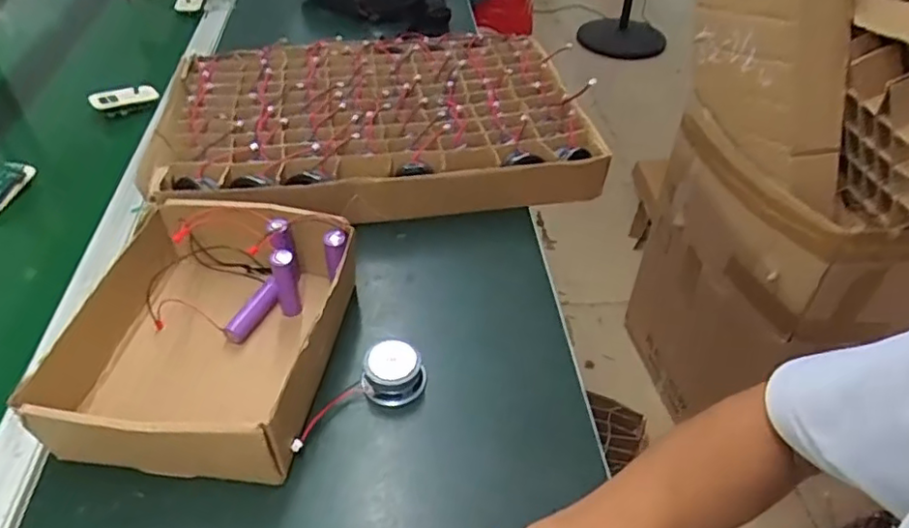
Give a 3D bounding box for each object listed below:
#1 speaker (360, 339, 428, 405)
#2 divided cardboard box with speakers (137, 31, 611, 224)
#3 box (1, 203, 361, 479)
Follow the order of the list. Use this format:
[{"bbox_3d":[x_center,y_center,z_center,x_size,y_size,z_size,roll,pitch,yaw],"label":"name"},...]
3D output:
[{"bbox_3d":[-0.048,0.086,0.500,0.048,0.033,0.042,-1,43,-3],"label":"speaker"},{"bbox_3d":[-0.101,-0.164,0.747,0.462,0.069,0.347,-9,44,-11],"label":"divided cardboard box with speakers"},{"bbox_3d":[-0.194,0.051,0.501,0.198,0.072,0.233,7,43,6],"label":"box"}]

